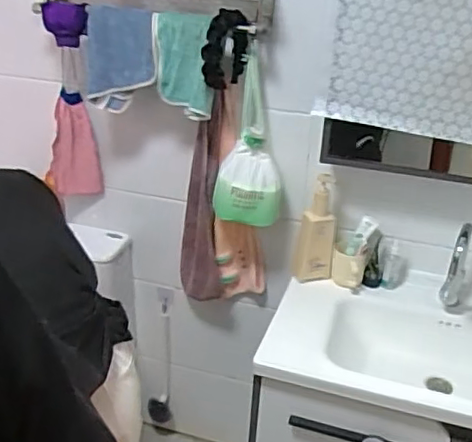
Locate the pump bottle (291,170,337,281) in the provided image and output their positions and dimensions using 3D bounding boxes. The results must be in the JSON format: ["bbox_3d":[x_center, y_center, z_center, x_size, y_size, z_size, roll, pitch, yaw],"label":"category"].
[{"bbox_3d":[0.196,0.025,1.457,0.097,0.262,0.050,8,27,11],"label":"pump bottle"}]

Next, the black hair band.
[{"bbox_3d":[-0.022,-0.376,1.333,0.053,0.174,0.139,24,52,26],"label":"black hair band"}]

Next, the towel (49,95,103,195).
[{"bbox_3d":[-0.448,-0.189,1.645,0.141,0.264,0.037,7,27,9],"label":"towel"}]

